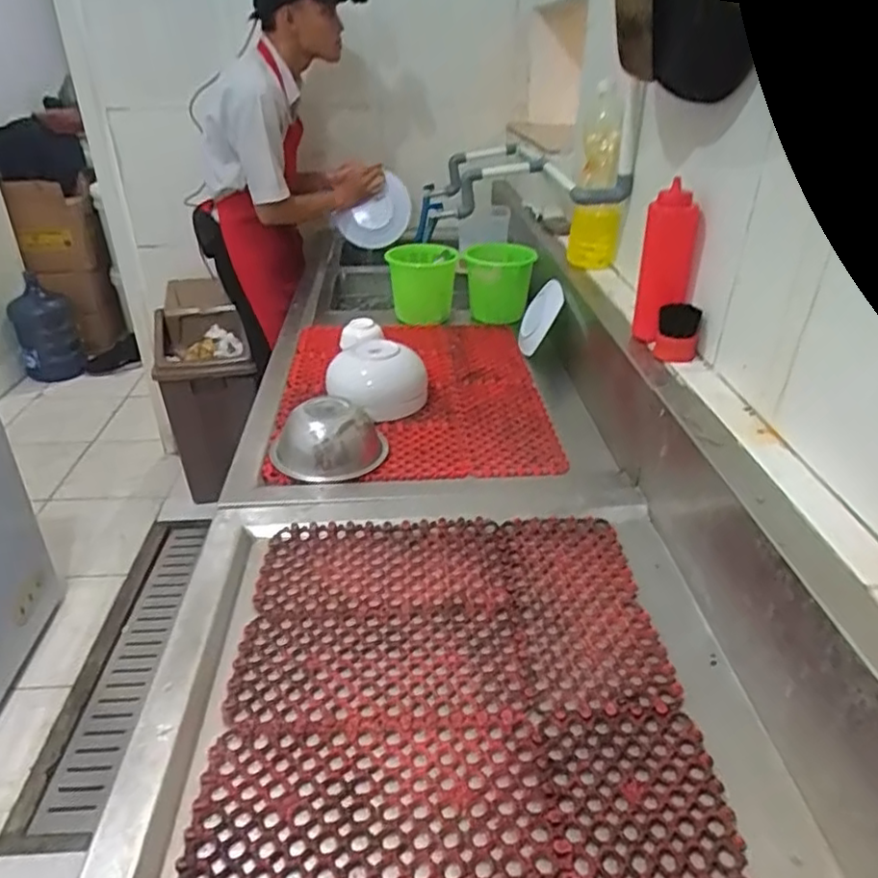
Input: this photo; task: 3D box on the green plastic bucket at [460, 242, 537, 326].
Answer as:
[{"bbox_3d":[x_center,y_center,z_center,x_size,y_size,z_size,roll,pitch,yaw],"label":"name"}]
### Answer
[{"bbox_3d":[0.132,-0.353,1.506,0.151,0.141,0.127,2,30,1],"label":"green plastic bucket"}]

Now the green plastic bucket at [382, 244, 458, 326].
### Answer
[{"bbox_3d":[-0.041,-0.353,1.497,0.141,0.145,0.143,-4,31,-7],"label":"green plastic bucket"}]

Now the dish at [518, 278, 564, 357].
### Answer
[{"bbox_3d":[0.201,-0.244,1.337,0.017,0.122,0.132,25,43,-24],"label":"dish"}]

